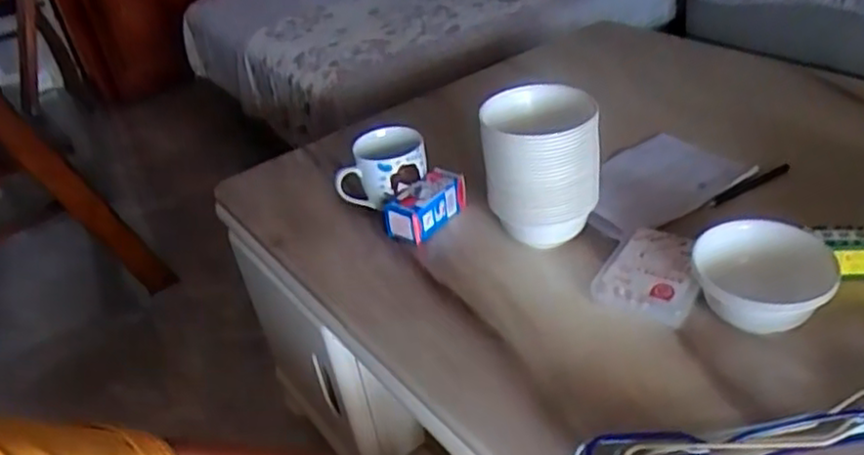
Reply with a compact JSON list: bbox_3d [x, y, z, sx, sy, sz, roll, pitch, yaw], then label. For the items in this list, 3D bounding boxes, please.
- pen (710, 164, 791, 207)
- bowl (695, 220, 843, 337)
[{"bbox_3d":[0.354,-0.047,0.777,0.122,0.012,0.009,-23,37,-19],"label":"pen"},{"bbox_3d":[0.288,0.046,0.612,0.110,0.066,0.102,-6,34,4],"label":"bowl"}]

